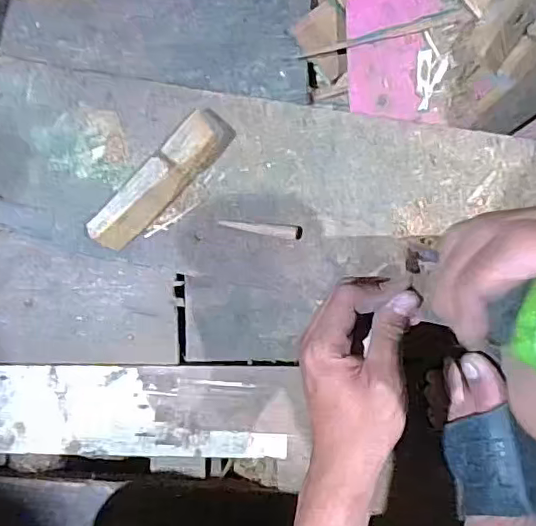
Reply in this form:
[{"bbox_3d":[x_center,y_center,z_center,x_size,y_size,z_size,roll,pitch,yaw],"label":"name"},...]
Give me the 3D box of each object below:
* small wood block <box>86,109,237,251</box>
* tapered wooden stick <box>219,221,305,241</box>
[{"bbox_3d":[-0.082,-0.062,0.412,0.129,0.027,0.033,-43,86,7],"label":"small wood block"},{"bbox_3d":[-0.006,-0.025,0.415,0.062,0.005,0.010,6,93,8],"label":"tapered wooden stick"}]

